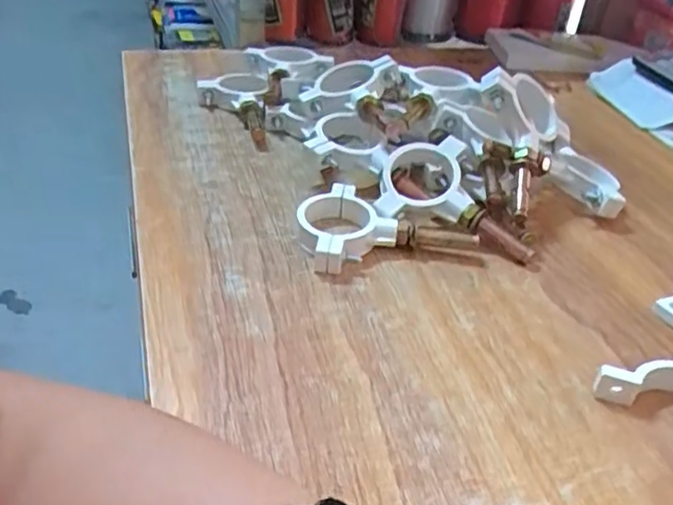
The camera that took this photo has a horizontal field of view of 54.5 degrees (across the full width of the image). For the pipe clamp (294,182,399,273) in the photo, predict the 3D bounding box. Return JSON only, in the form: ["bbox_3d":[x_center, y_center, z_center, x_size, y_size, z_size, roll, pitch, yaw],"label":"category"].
[{"bbox_3d":[0.001,-0.017,0.450,0.067,0.022,0.063,-21,44,-32],"label":"pipe clamp"}]

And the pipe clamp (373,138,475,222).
[{"bbox_3d":[0.063,-0.054,0.481,0.067,0.020,0.068,1,63,1],"label":"pipe clamp"}]

